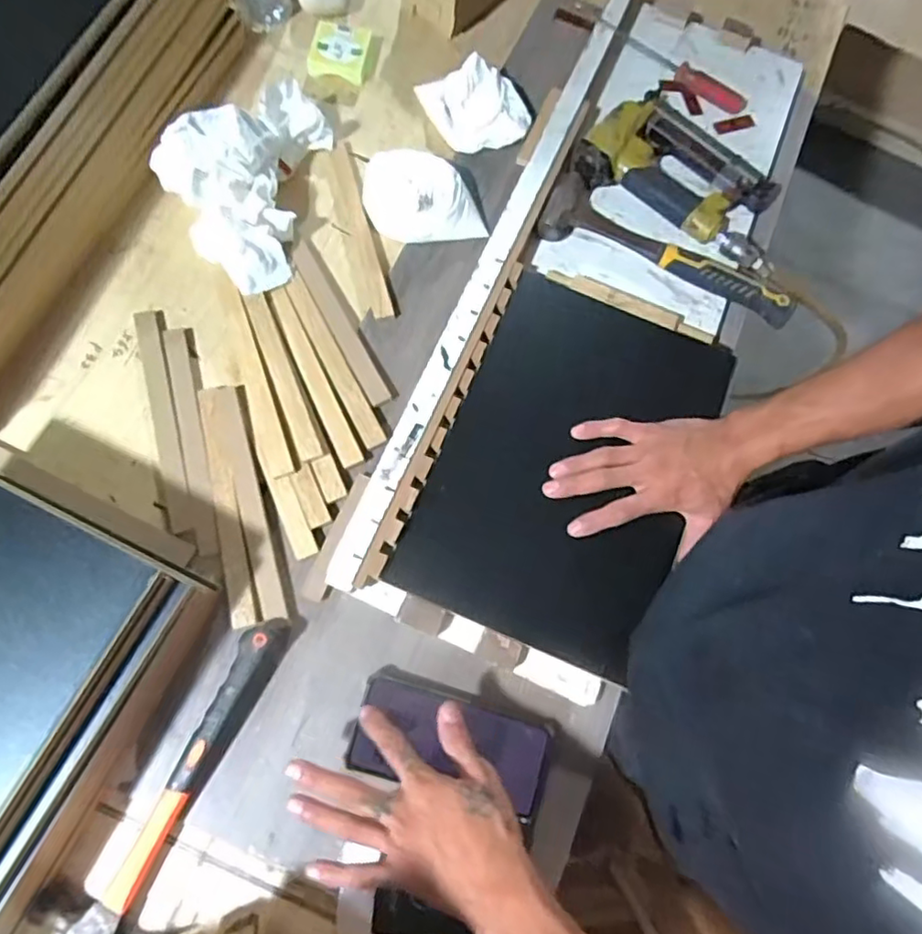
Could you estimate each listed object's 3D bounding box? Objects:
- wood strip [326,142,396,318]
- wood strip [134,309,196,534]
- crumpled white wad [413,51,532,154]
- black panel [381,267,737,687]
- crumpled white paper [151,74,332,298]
[{"bbox_3d":[-0.109,-0.253,0.636,0.026,0.008,0.217,-15,75,-8],"label":"wood strip"},{"bbox_3d":[-0.284,-0.049,0.573,0.029,0.005,0.231,-14,75,-8],"label":"wood strip"},{"bbox_3d":[0.017,-0.416,0.689,0.112,0.043,0.098,-9,74,-7],"label":"crumpled white wad"},{"bbox_3d":[0.100,-0.009,0.553,0.220,0.016,0.334,23,74,5],"label":"black panel"},{"bbox_3d":[-0.196,-0.297,0.612,0.161,0.083,0.203,43,75,9],"label":"crumpled white paper"}]

